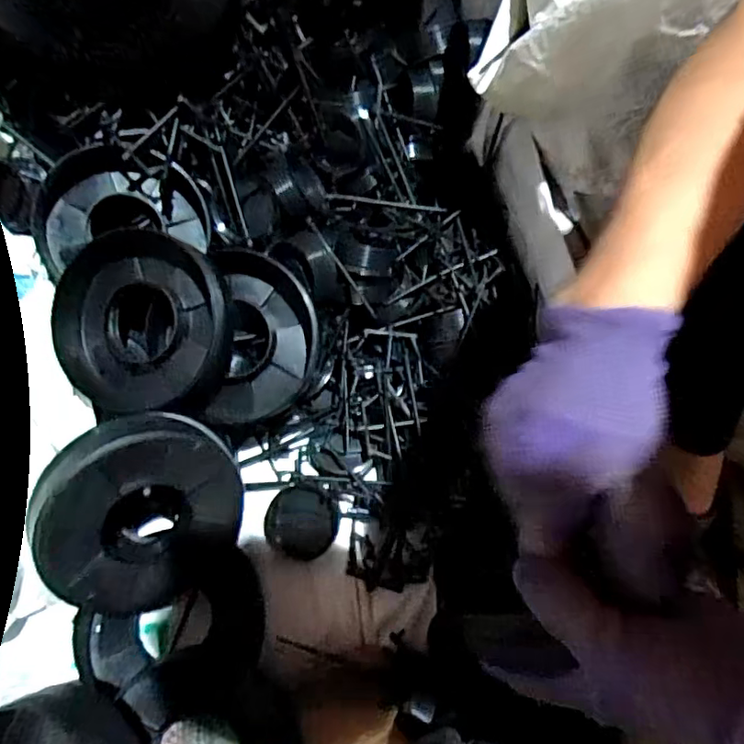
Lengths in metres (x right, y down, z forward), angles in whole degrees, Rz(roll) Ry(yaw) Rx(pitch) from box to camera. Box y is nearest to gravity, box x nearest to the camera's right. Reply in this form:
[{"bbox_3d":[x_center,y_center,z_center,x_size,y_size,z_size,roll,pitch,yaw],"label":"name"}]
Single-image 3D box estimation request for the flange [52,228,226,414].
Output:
[{"bbox_3d":[-0.202,-0.045,0.511,0.139,0.030,0.152,0,93,0],"label":"flange"}]

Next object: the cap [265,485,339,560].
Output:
[{"bbox_3d":[-0.067,0.145,0.559,0.066,0.022,0.064,0,68,0],"label":"cap"}]

